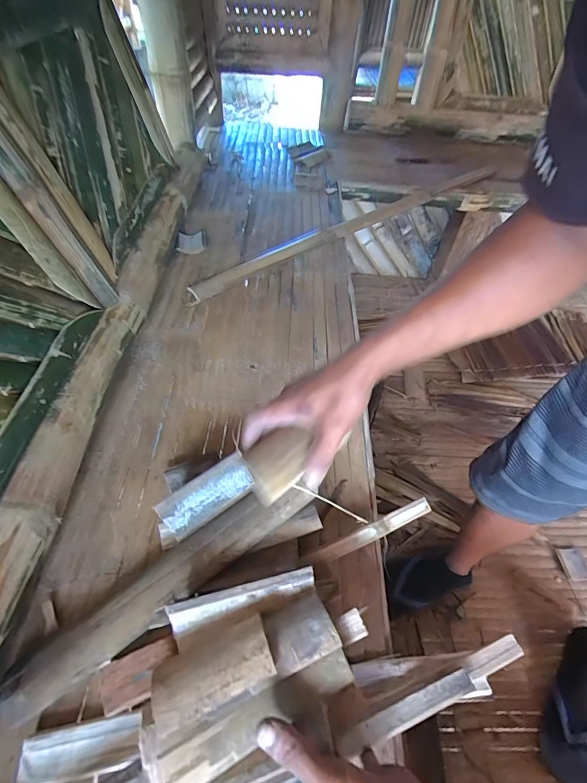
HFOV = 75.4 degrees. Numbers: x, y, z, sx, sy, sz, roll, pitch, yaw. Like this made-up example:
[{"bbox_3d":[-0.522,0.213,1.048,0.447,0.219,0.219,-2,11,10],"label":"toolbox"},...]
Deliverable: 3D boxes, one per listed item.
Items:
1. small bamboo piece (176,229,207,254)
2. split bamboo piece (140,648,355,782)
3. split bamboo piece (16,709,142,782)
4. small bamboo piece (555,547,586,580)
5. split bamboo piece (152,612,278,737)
[{"bbox_3d":[-0.248,-0.368,0.928,0.069,0.015,0.077,-6,52,-9],"label":"small bamboo piece"},{"bbox_3d":[-0.033,0.277,0.315,0.179,0.022,0.054,-19,55,-12],"label":"split bamboo piece"},{"bbox_3d":[-0.205,0.346,0.367,0.108,0.006,0.041,-7,52,-10],"label":"split bamboo piece"},{"bbox_3d":[0.703,0.430,0.953,0.073,0.014,0.073,-4,52,-6],"label":"small bamboo piece"},{"bbox_3d":[-0.072,0.246,0.337,0.104,0.019,0.061,-22,32,-8],"label":"split bamboo piece"}]

